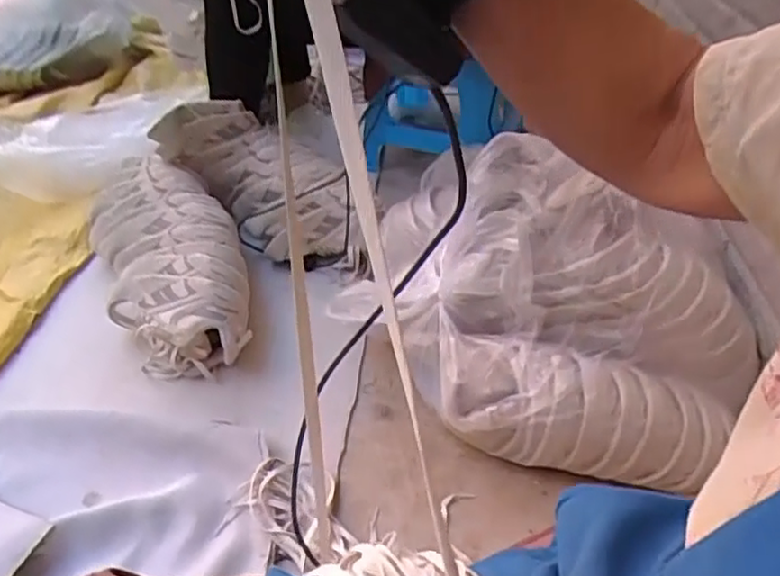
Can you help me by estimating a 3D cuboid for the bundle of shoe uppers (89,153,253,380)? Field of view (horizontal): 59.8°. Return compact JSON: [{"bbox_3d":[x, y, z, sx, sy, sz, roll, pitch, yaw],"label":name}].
[{"bbox_3d":[-0.368,-0.056,1.119,0.207,0.147,0.508,-15,44,-21],"label":"bundle of shoe uppers"}]

